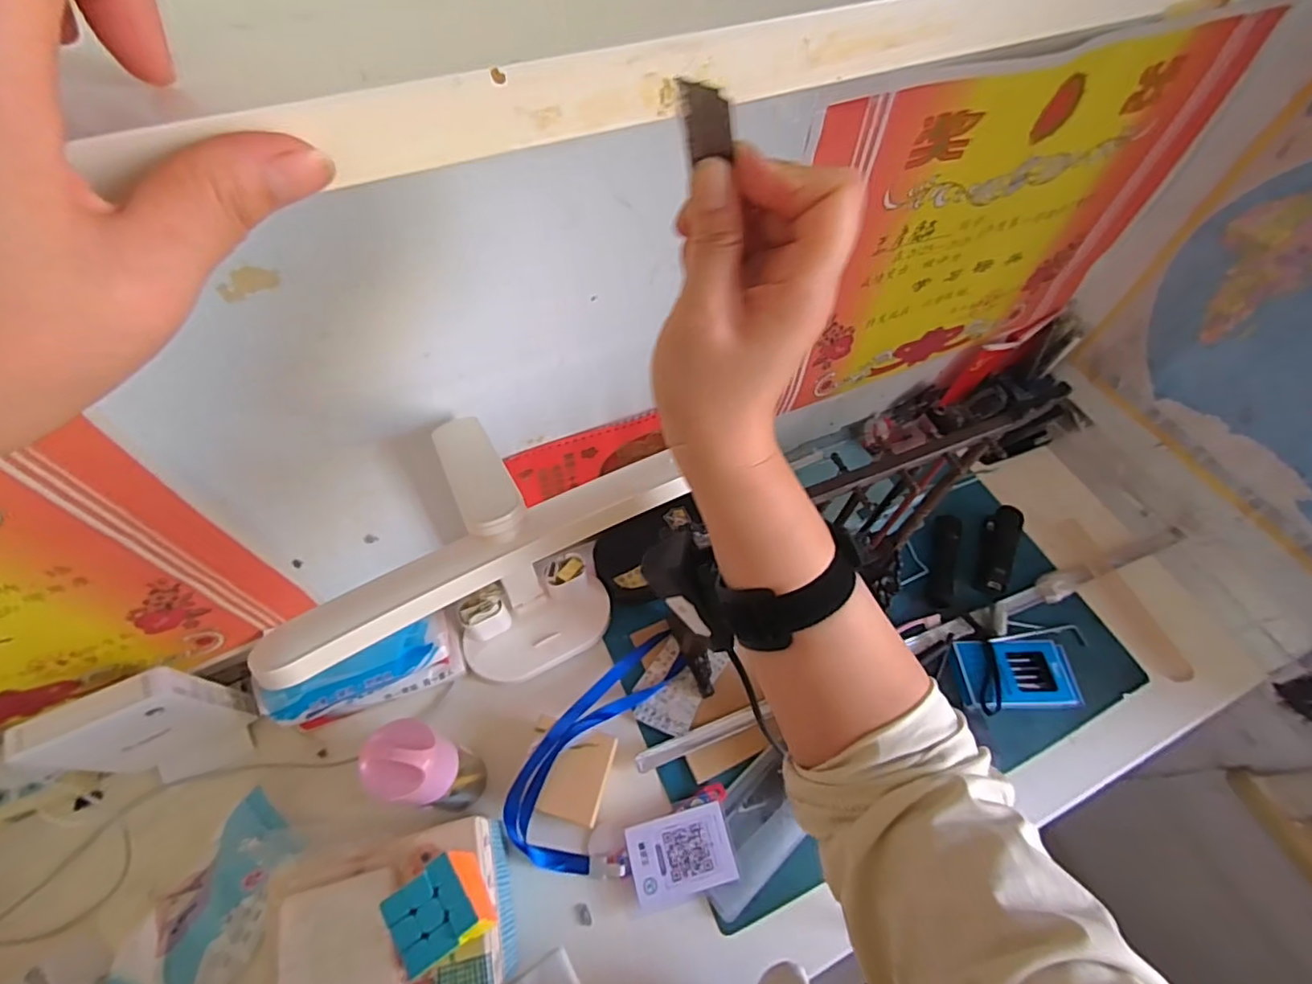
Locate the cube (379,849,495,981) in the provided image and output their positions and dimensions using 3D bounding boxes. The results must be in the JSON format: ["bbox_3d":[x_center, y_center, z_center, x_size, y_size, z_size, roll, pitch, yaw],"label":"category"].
[{"bbox_3d":[-0.158,0.312,0.439,0.060,0.062,0.061,-26,63,-17],"label":"cube"}]

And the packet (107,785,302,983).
[{"bbox_3d":[-0.393,0.370,0.517,0.089,0.057,0.169,26,61,13],"label":"packet"}]

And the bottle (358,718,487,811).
[{"bbox_3d":[-0.197,0.247,0.521,0.054,0.186,0.051,1,59,-2],"label":"bottle"}]

